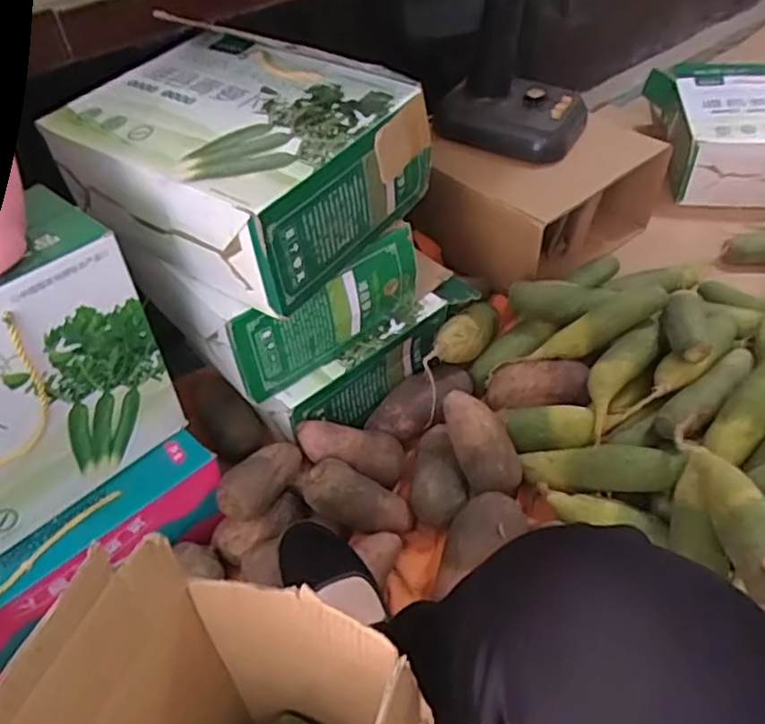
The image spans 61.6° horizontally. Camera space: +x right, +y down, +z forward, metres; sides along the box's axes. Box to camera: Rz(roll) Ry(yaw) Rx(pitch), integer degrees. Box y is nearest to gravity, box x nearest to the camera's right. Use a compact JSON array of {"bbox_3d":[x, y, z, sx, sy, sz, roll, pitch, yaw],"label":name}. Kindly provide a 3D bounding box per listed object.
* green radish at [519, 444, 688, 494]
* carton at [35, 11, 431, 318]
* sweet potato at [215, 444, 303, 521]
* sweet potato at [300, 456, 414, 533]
[{"bbox_3d":[0.261,0.126,0.777,0.185,0.045,0.056,-4,42,27],"label":"green radish"},{"bbox_3d":[-0.190,-0.255,0.762,0.406,0.145,0.277,28,53,27],"label":"carton"},{"bbox_3d":[-0.141,0.133,0.756,0.052,0.043,0.119,30,54,28],"label":"sweet potato"},{"bbox_3d":[-0.031,0.167,0.773,0.138,0.065,0.066,28,43,-17],"label":"sweet potato"}]

